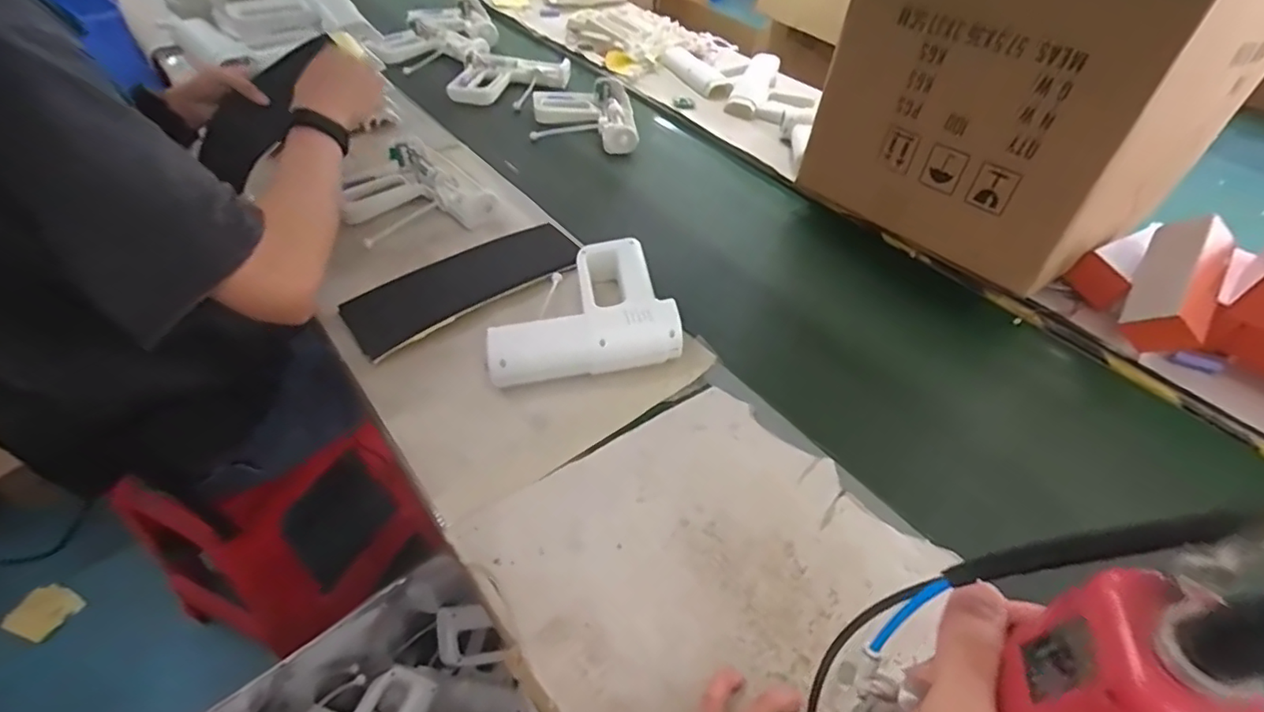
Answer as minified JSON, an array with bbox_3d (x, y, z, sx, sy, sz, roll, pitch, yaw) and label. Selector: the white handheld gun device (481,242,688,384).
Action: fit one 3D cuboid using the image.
[{"bbox_3d":[-0.064,-0.054,0.687,0.209,0.060,0.182,-8,47,-10],"label":"white handheld gun device"}]

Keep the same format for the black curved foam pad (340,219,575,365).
[{"bbox_3d":[-0.209,-0.088,0.749,0.292,0.017,0.126,-29,56,-24],"label":"black curved foam pad"}]

